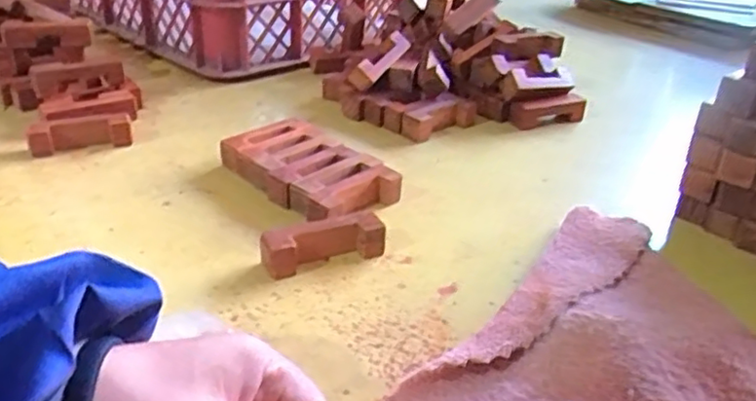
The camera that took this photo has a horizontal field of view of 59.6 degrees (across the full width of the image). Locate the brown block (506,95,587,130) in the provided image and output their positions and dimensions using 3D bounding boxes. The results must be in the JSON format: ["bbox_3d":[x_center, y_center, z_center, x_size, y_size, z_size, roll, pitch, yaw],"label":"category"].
[{"bbox_3d":[0.162,-0.084,0.628,0.075,0.030,0.014,-4,30,-12],"label":"brown block"}]

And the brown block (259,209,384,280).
[{"bbox_3d":[-0.035,0.026,0.414,0.075,0.027,0.023,-11,32,-23],"label":"brown block"}]

